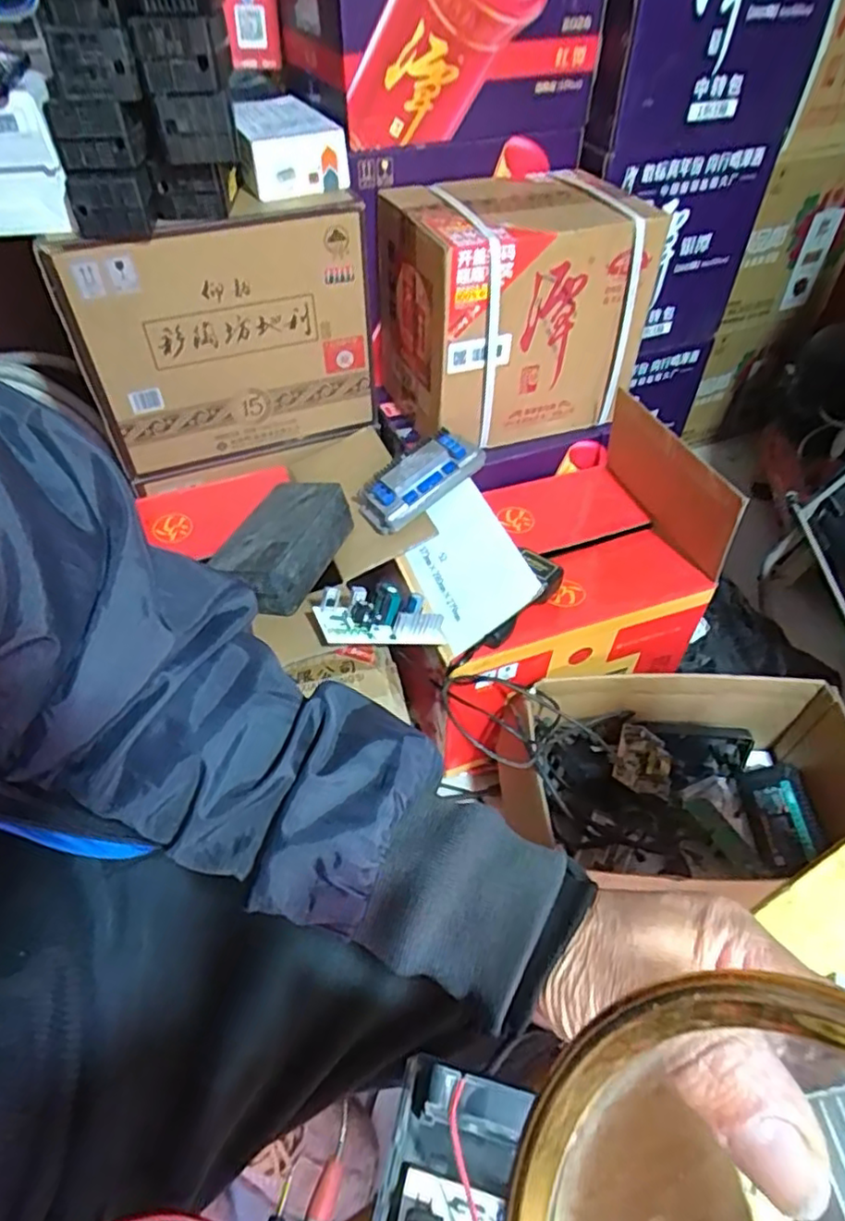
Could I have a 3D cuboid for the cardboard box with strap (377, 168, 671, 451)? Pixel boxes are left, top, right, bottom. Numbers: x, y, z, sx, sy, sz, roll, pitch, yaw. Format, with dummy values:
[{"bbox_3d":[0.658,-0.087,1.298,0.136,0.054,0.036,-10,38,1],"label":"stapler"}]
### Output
[{"bbox_3d":[0.125,-0.426,0.928,0.324,0.280,0.213,-17,51,-14],"label":"cardboard box with strap"}]

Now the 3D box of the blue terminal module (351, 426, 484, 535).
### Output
[{"bbox_3d":[-0.006,-0.180,0.874,0.178,0.041,0.093,-34,53,3],"label":"blue terminal module"}]

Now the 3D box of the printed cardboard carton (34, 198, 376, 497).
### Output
[{"bbox_3d":[-0.255,-0.350,0.876,0.374,0.319,0.071,-21,52,-17],"label":"printed cardboard carton"}]

